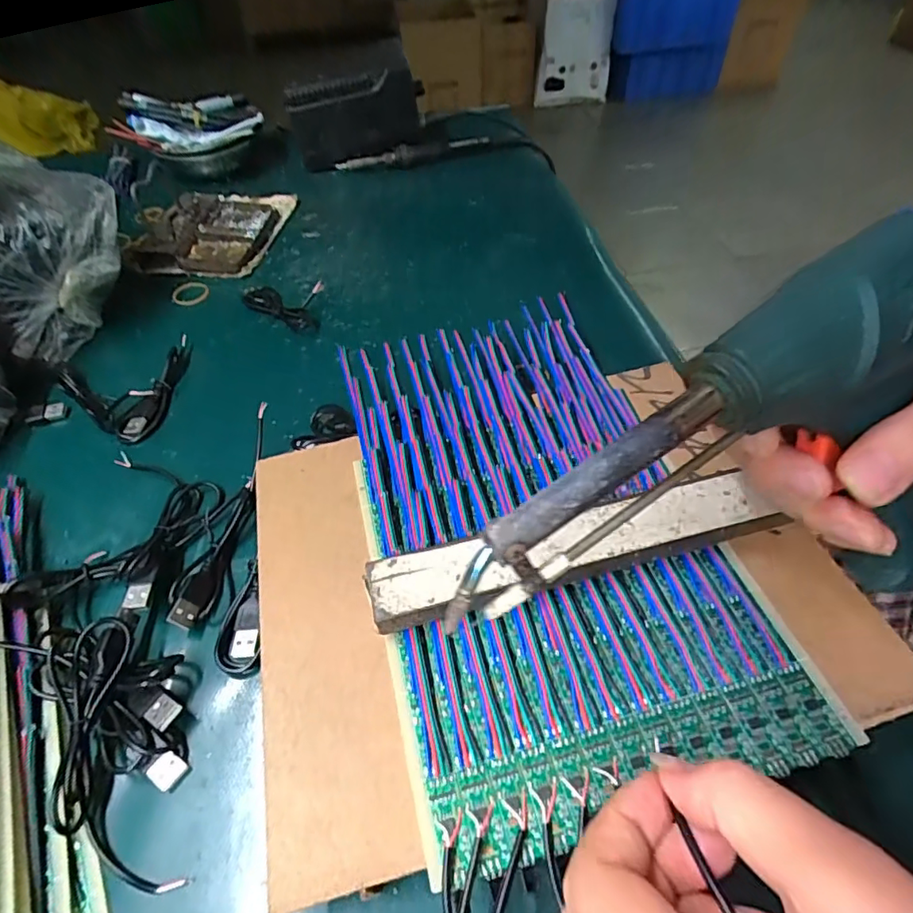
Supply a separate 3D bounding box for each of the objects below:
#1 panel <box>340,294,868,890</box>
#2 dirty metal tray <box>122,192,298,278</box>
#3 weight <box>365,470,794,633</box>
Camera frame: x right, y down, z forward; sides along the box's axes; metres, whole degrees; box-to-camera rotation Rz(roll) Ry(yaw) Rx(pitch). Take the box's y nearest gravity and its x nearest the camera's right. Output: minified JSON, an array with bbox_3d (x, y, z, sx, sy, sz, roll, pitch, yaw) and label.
[{"bbox_3d":[0.033,0.015,0.271,0.155,0.026,0.284,-14,50,-8],"label":"panel"},{"bbox_3d":[-0.246,-0.241,0.546,0.122,0.032,0.152,4,50,7],"label":"dirty metal tray"},{"bbox_3d":[0.051,0.044,0.239,0.177,0.028,0.032,-13,50,-7],"label":"weight"}]

